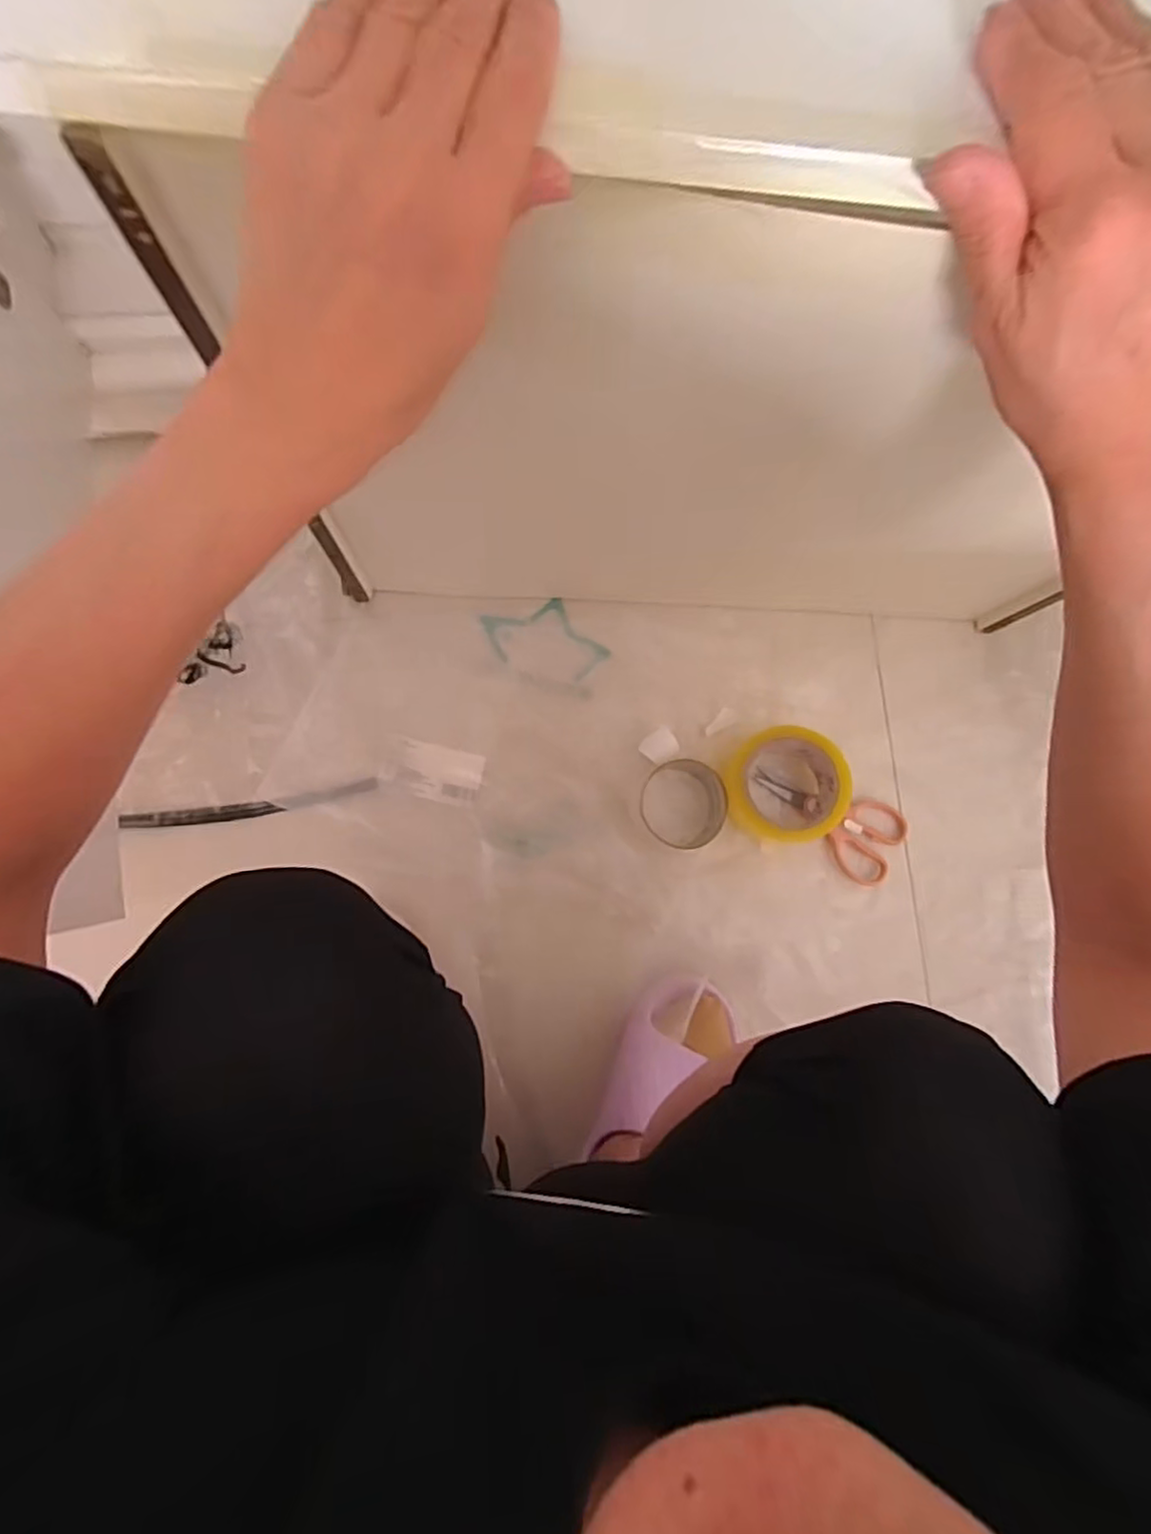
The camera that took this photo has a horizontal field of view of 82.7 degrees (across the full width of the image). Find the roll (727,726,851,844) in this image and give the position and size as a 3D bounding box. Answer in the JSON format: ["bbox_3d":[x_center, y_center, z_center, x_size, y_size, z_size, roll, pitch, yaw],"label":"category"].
[{"bbox_3d":[0.182,0.015,0.573,0.101,0.048,0.097,0,84,-4],"label":"roll"}]

